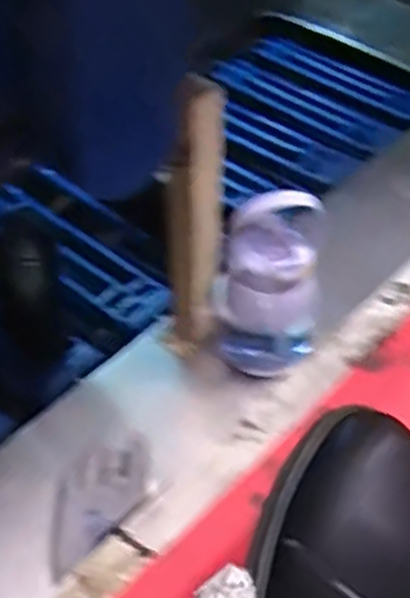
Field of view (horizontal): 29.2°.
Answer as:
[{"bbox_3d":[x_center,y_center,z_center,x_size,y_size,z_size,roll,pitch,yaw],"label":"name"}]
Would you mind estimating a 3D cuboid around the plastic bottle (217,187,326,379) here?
[{"bbox_3d":[0.070,-0.008,0.866,0.103,0.233,0.086,-4,45,-4],"label":"plastic bottle"}]

